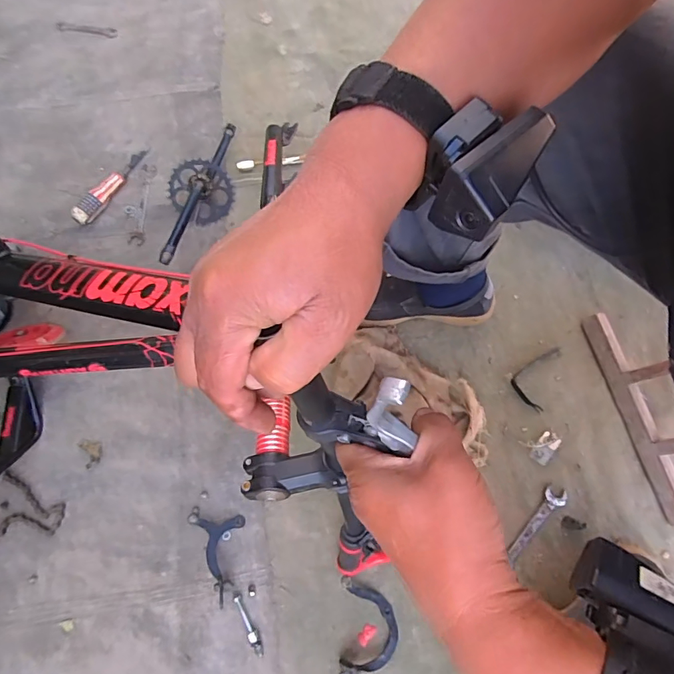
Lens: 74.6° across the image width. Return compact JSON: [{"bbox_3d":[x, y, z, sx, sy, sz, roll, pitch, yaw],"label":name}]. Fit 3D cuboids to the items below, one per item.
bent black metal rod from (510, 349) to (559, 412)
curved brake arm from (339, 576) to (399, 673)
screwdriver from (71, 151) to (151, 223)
[{"bbox_3d":[0.318,0.058,0.713,0.059,0.006,0.108,25,74,6],"label":"bent black metal rod"},{"bbox_3d":[0.044,0.397,0.601,0.079,0.028,0.125,2,74,-1],"label":"curved brake arm"},{"bbox_3d":[-0.404,-0.277,0.789,0.027,0.034,0.182,32,75,8],"label":"screwdriver"}]

